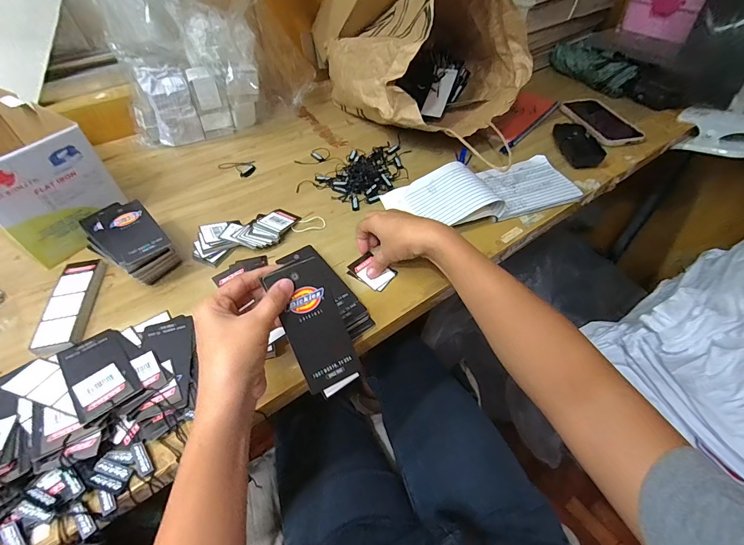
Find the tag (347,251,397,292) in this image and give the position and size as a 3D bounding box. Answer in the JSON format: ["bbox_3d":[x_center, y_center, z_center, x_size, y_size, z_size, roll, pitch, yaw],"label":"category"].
[{"bbox_3d":[0.000,-0.002,0.427,0.054,0.007,0.042,32,56,26],"label":"tag"}]

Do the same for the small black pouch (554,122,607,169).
[{"bbox_3d":[0.342,-0.214,0.586,0.058,0.021,0.103,1,48,3],"label":"small black pouch"}]

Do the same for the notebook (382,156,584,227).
[{"bbox_3d":[0.159,-0.119,0.498,0.263,0.034,0.101,-15,50,-12],"label":"notebook"}]

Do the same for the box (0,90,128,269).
[{"bbox_3d":[-0.481,-0.140,0.470,0.282,0.128,0.131,24,53,21],"label":"box"}]

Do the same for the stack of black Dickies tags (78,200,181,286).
[{"bbox_3d":[-0.288,-0.035,0.427,0.115,0.049,0.071,30,55,25],"label":"stack of black Dickies tags"}]

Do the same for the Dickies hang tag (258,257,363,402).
[{"bbox_3d":[-0.049,0.050,0.307,0.049,0.007,0.117,-24,95,-21],"label":"Dickies hang tag"}]

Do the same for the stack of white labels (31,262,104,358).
[{"bbox_3d":[-0.332,0.033,0.388,0.039,0.010,0.120,-10,49,-8],"label":"stack of white labels"}]

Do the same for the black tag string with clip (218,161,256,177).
[{"bbox_3d":[-0.219,-0.179,0.584,0.064,0.006,0.044,24,53,21],"label":"black tag string with clip"}]

